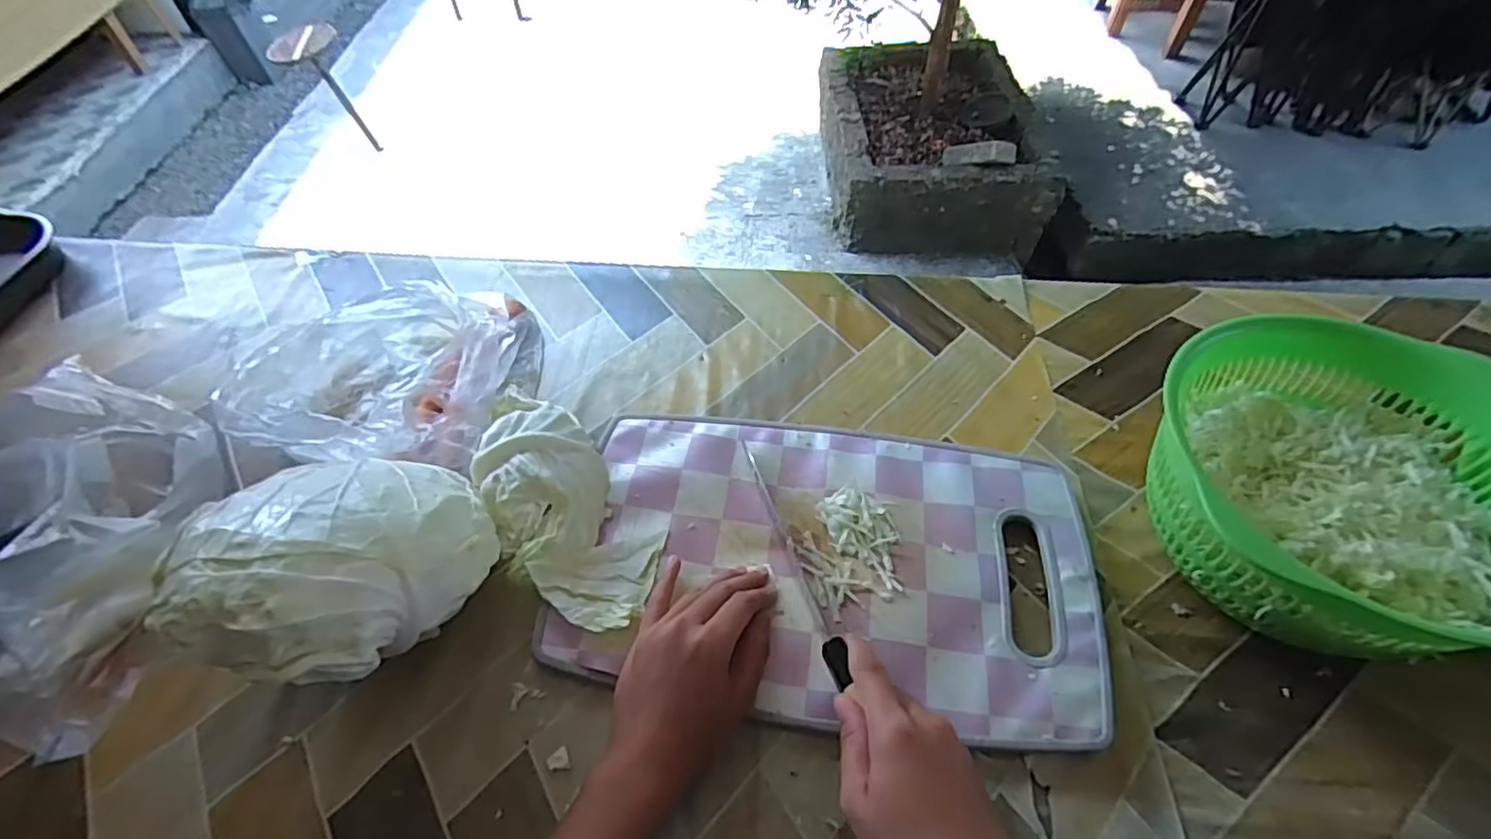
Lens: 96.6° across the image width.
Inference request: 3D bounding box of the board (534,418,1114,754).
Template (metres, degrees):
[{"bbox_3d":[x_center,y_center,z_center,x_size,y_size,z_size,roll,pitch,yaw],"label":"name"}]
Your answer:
[{"bbox_3d":[0.057,0.091,0.455,0.340,0.015,0.209,8,51,6],"label":"board"}]

